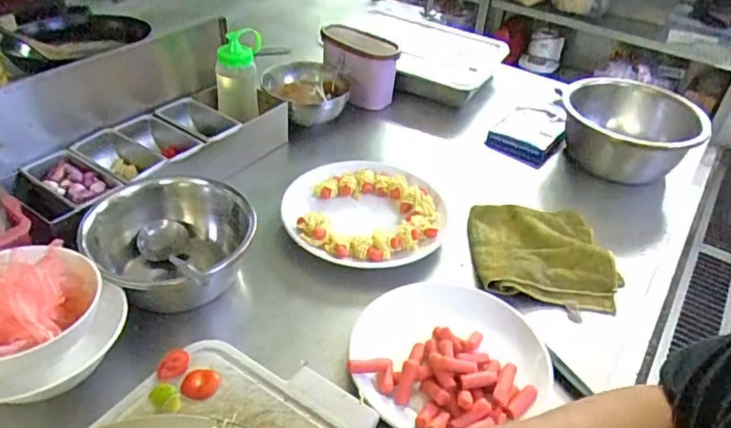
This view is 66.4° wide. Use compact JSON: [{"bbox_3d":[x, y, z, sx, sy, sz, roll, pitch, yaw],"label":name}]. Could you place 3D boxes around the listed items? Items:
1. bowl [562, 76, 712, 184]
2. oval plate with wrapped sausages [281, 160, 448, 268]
[{"bbox_3d":[0.491,-0.152,1.057,0.233,0.131,0.225,3,38,-3],"label":"bowl"},{"bbox_3d":[0.000,-0.004,0.880,0.242,0.034,0.235,-15,42,-24],"label":"oval plate with wrapped sausages"}]

